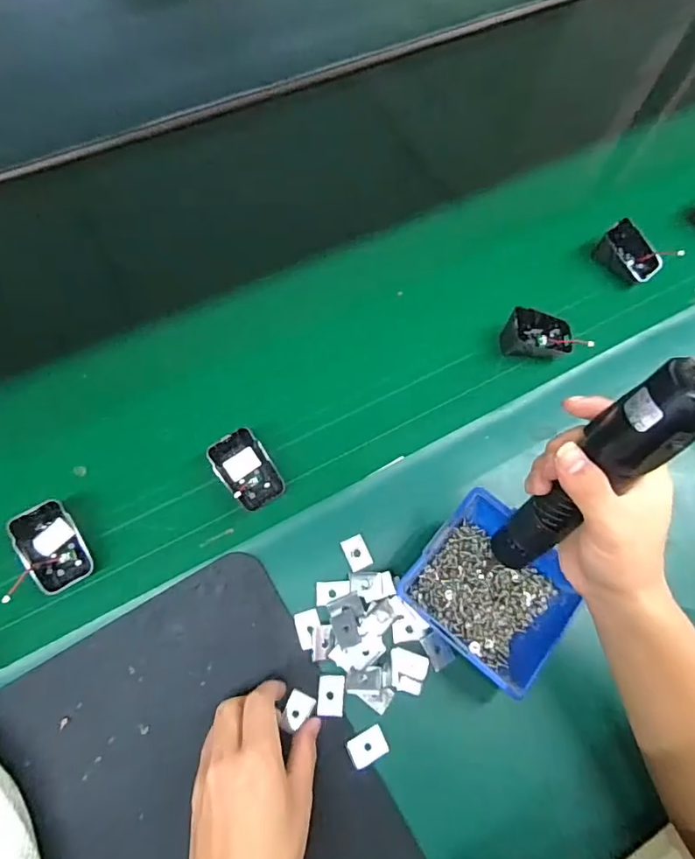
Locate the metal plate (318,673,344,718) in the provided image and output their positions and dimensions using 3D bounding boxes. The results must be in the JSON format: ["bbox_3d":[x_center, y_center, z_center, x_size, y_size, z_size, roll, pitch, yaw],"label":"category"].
[{"bbox_3d":[-0.013,0.209,0.407,0.020,0.004,0.029,3,68,-1],"label":"metal plate"}]

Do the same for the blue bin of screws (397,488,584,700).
[{"bbox_3d":[0.118,0.130,0.422,0.123,0.057,0.109,37,71,12],"label":"blue bin of screws"}]

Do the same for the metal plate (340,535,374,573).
[{"bbox_3d":[0.008,0.109,0.453,0.021,0.006,0.029,-23,71,-11],"label":"metal plate"}]

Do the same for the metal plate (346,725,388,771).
[{"bbox_3d":[0.016,0.242,0.395,0.029,0.008,0.020,-22,71,-11],"label":"metal plate"}]

